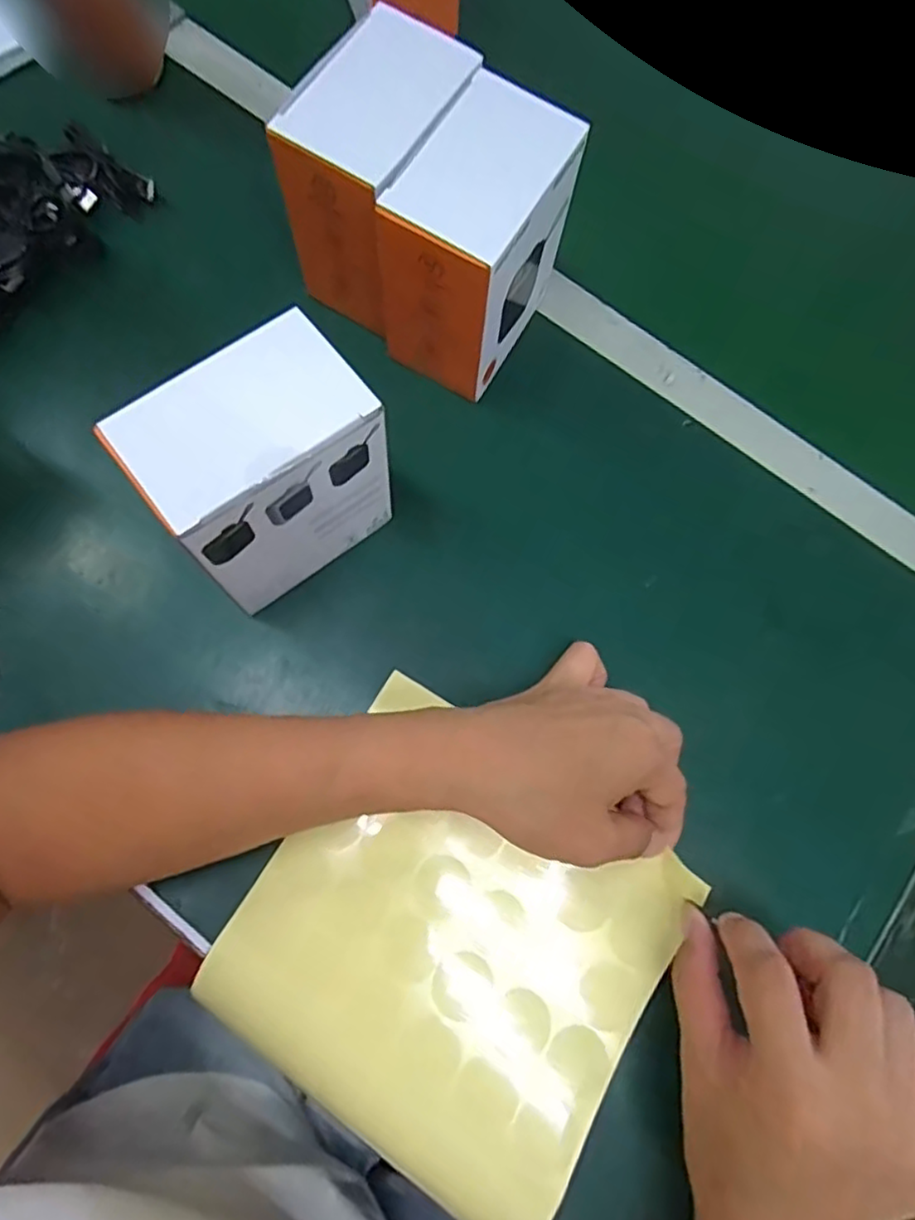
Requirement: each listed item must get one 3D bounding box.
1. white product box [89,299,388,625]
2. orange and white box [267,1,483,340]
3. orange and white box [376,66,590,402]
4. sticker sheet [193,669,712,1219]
[{"bbox_3d":[-0.090,-0.063,0.318,0.097,0.118,0.062,-37,80,-12],"label":"white product box"},{"bbox_3d":[-0.039,-0.237,0.365,0.065,0.117,0.115,30,75,4],"label":"orange and white box"},{"bbox_3d":[0.010,-0.192,0.361,0.068,0.119,0.099,31,76,5],"label":"orange and white box"},{"bbox_3d":[-0.003,0.161,0.317,0.187,0.009,0.178,33,75,8],"label":"sticker sheet"}]

